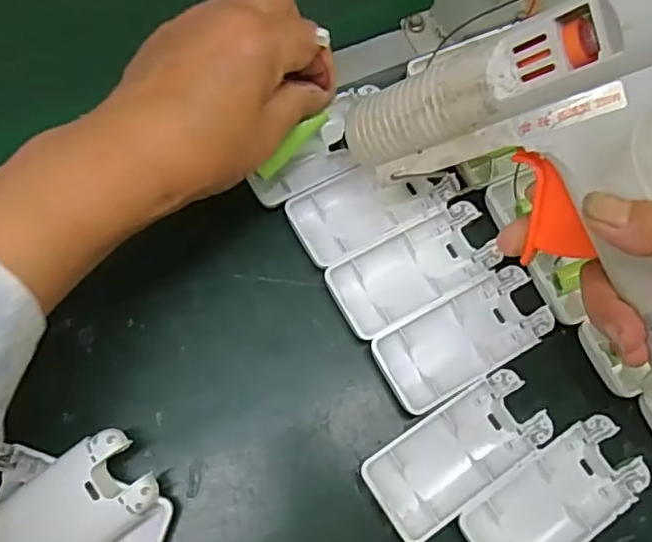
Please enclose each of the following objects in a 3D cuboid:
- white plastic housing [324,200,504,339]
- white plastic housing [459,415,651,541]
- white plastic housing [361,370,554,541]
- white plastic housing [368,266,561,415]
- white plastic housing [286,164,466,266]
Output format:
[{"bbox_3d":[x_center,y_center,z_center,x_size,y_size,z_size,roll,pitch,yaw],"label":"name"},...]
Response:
[{"bbox_3d":[0.049,-0.001,0.342,0.093,0.014,0.046,-26,75,-12],"label":"white plastic housing"},{"bbox_3d":[0.113,0.114,0.307,0.092,0.013,0.046,-33,77,-14],"label":"white plastic housing"},{"bbox_3d":[0.066,0.090,0.311,0.092,0.014,0.045,-32,77,-14],"label":"white plastic housing"},{"bbox_3d":[0.073,0.035,0.329,0.092,0.011,0.045,-28,76,-13],"label":"white plastic housing"},{"bbox_3d":[0.025,-0.039,0.353,0.090,0.017,0.048,-26,75,-12],"label":"white plastic housing"}]

